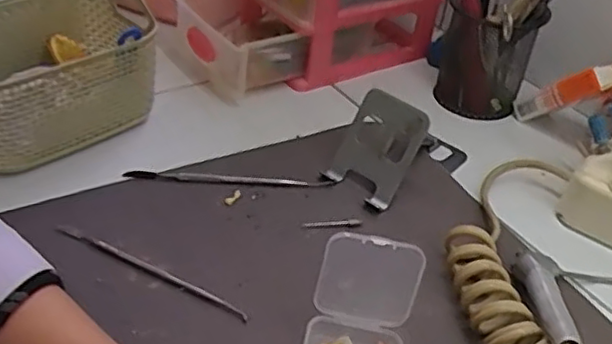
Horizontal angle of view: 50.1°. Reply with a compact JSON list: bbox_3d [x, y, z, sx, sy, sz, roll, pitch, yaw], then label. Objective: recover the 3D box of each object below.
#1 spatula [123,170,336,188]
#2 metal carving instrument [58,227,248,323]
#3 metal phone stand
[{"bbox_3d":[-0.058,0.005,0.506,0.157,0.004,0.015,1,37,-8],"label":"spatula"},{"bbox_3d":[-0.100,0.062,0.422,0.146,0.004,0.007,21,39,18],"label":"metal carving instrument"},{"bbox_3d":[0.077,-0.031,0.521,0.119,0.068,0.062,-26,48,-36],"label":"metal phone stand"}]

